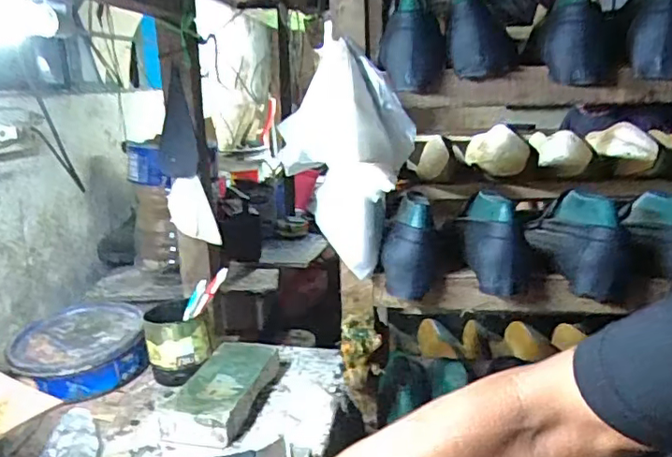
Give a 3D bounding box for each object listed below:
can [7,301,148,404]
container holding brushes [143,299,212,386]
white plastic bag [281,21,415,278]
[{"bbox_3d":[-0.374,0.174,0.845,0.173,0.064,0.187,-7,14,-23],"label":"can"},{"bbox_3d":[-0.224,0.157,0.816,0.084,0.102,0.087,-6,14,-20],"label":"container holding brushes"},{"bbox_3d":[0.013,-0.079,0.693,0.154,0.252,0.064,-1,13,0],"label":"white plastic bag"}]

